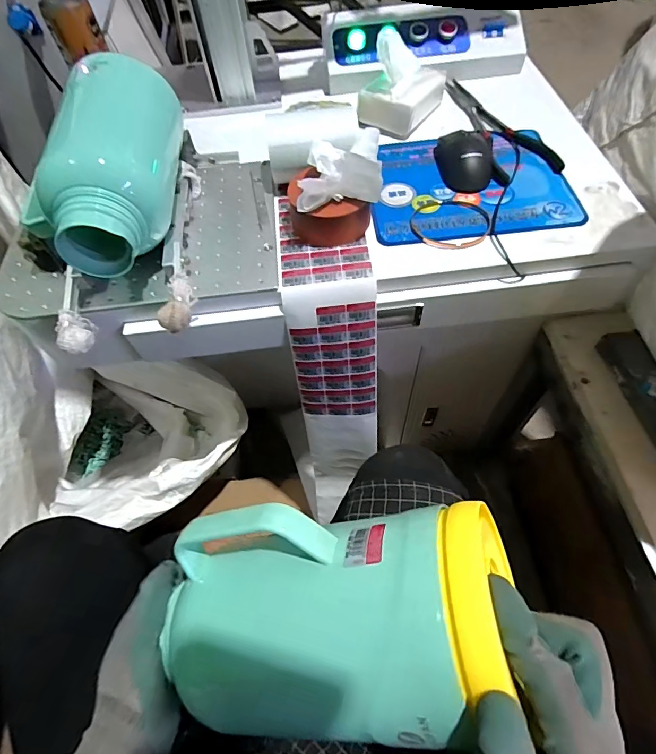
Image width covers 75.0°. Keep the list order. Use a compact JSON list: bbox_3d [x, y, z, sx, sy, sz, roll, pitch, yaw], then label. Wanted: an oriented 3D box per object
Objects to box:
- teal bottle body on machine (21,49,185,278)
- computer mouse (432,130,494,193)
[{"bbox_3d":[-0.245,-0.242,0.483,0.124,0.107,0.271,4,73,6],"label":"teal bottle body on machine"},{"bbox_3d":[0.186,-0.299,0.577,0.074,0.038,0.101,3,59,6],"label":"computer mouse"}]

